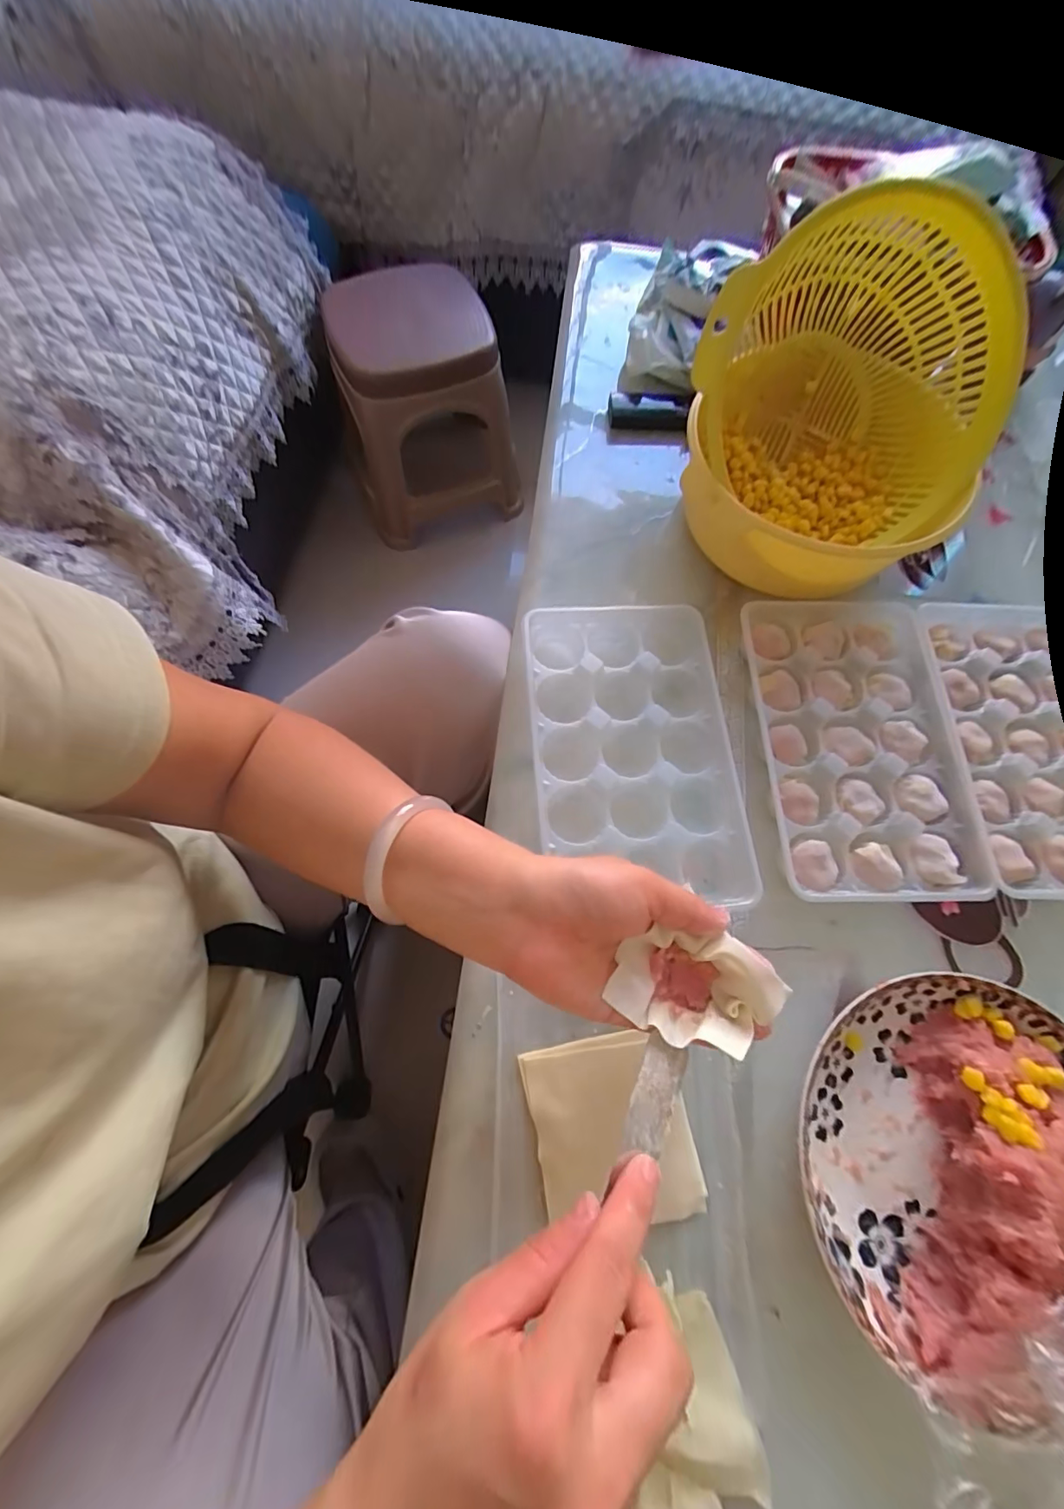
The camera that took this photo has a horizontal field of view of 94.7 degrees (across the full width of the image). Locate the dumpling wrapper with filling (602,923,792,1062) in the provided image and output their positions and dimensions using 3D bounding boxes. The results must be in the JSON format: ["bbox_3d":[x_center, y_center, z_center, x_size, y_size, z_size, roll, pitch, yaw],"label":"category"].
[{"bbox_3d":[0.079,0.115,0.244,0.076,0.026,0.051,14,71,6],"label":"dumpling wrapper with filling"}]

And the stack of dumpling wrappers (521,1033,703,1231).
[{"bbox_3d":[0.046,0.217,0.282,0.088,0.015,0.095,-12,70,-4],"label":"stack of dumpling wrappers"}]

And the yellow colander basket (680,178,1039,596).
[{"bbox_3d":[0.218,-0.246,0.371,0.239,0.107,0.214,-41,101,1],"label":"yellow colander basket"}]

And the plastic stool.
[{"bbox_3d":[-0.179,-0.601,0.874,0.279,0.282,0.275,-9,72,-5],"label":"plastic stool"}]

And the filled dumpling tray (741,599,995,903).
[{"bbox_3d":[0.236,-0.009,0.365,0.134,0.035,0.226,-2,70,0],"label":"filled dumpling tray"}]

